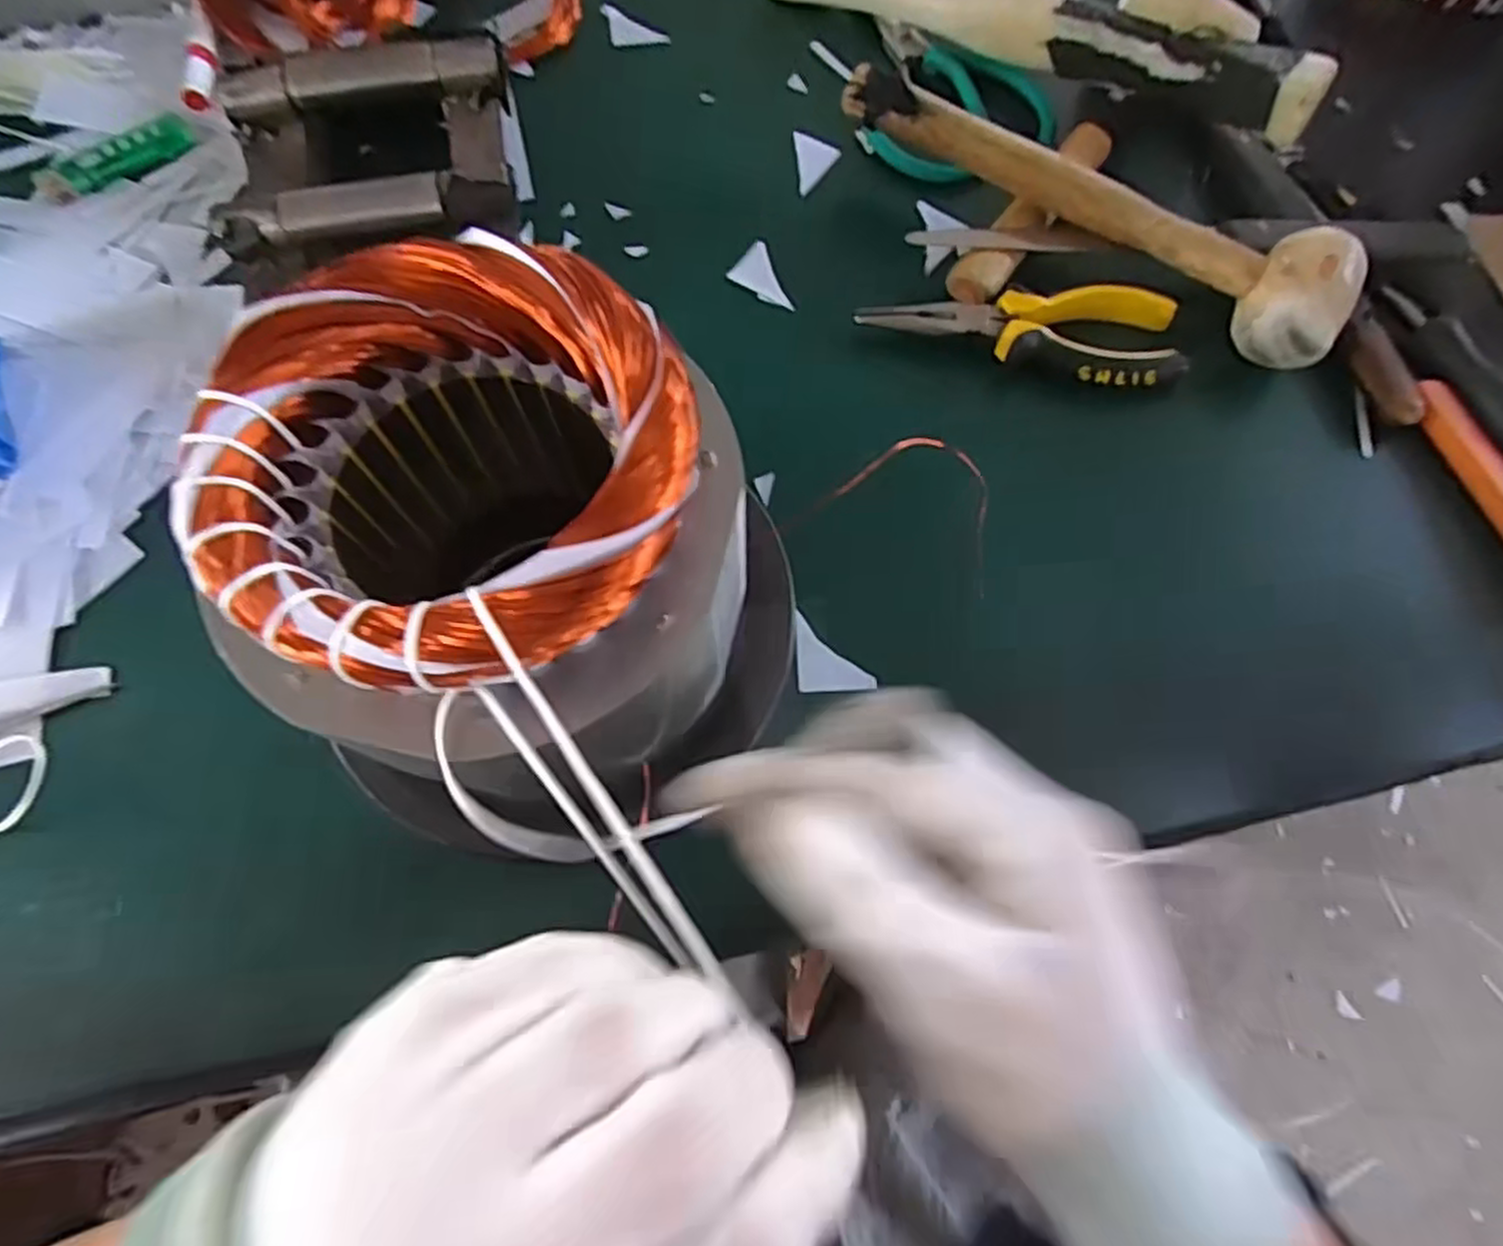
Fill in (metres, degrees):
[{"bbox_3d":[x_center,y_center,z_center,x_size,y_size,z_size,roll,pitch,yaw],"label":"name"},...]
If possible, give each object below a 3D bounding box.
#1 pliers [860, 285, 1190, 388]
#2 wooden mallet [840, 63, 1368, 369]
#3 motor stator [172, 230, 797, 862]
[{"bbox_3d":[0.135,-0.147,0.382,0.156,0.020,0.050,12,69,5],"label":"pliers"},{"bbox_3d":[0.169,-0.211,0.394,0.264,0.047,0.058,31,72,12],"label":"wooden mallet"},{"bbox_3d":[-0.064,-0.005,0.257,0.150,0.158,0.140,0,69,0],"label":"motor stator"}]

